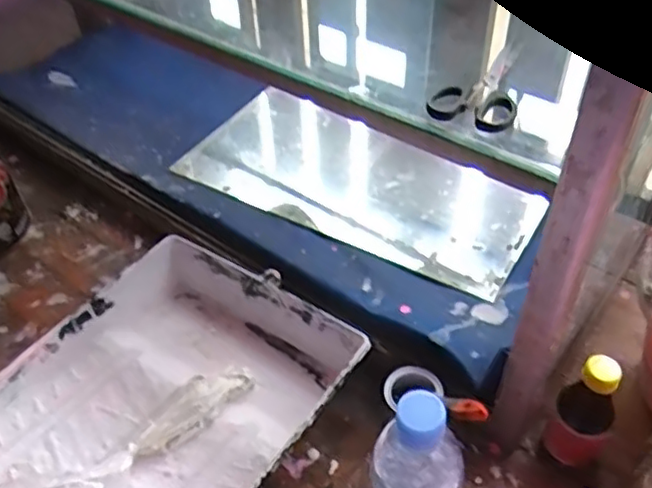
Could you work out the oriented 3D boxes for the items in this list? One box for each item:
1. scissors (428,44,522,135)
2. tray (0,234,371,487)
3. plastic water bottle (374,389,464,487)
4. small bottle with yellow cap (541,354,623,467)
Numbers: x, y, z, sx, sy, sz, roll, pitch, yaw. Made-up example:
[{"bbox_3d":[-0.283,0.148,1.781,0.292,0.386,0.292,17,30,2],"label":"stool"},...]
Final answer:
[{"bbox_3d":[0.133,-0.140,0.547,0.067,0.015,0.133,13,48,15],"label":"scissors"},{"bbox_3d":[-0.169,0.165,0.662,0.303,0.076,0.349,25,52,25],"label":"tray"},{"bbox_3d":[0.070,0.204,0.496,0.064,0.245,0.055,-2,46,1],"label":"plastic water bottle"},{"bbox_3d":[0.240,0.162,0.600,0.052,0.143,0.044,25,52,25],"label":"small bottle with yellow cap"}]

